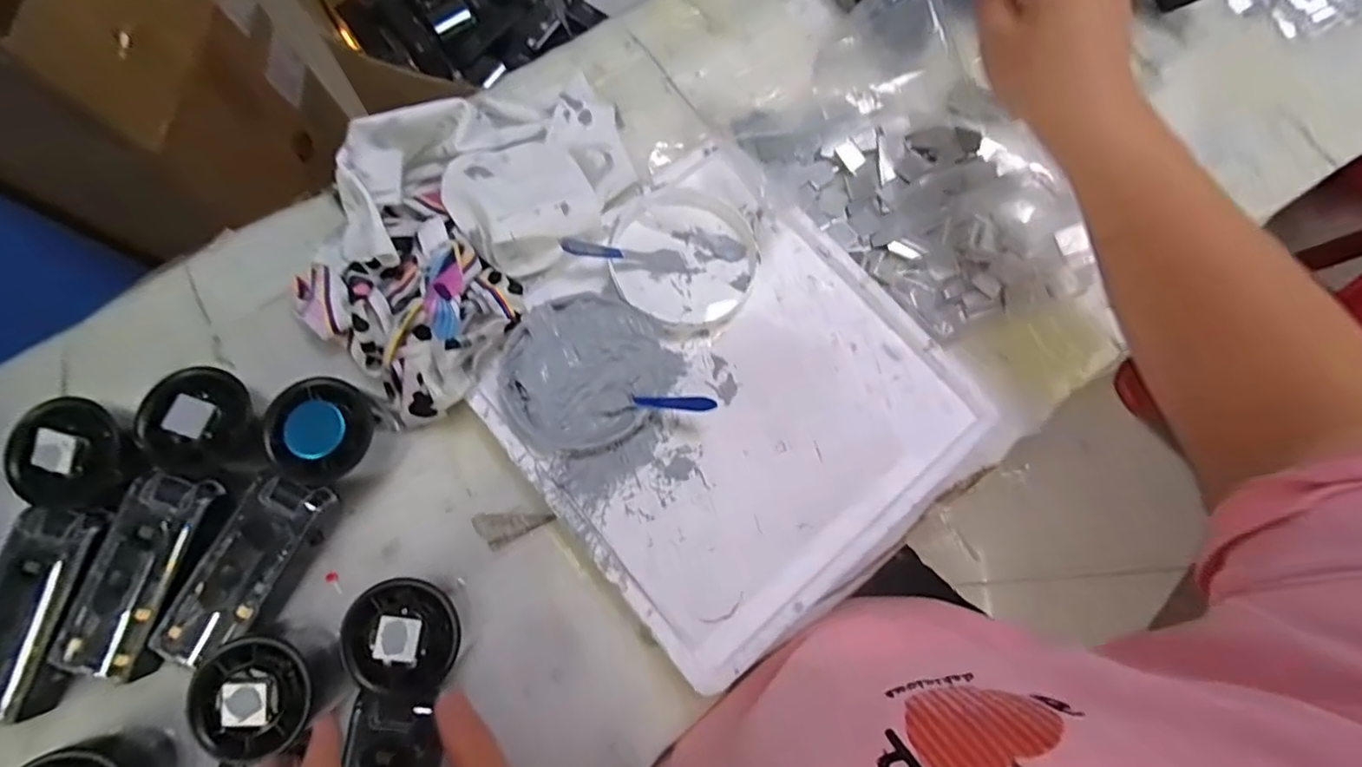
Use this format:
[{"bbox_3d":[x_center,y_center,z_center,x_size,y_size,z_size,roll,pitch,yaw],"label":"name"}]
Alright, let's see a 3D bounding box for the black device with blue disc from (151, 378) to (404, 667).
[{"bbox_3d":[-0.231,0.081,0.342,0.059,0.054,0.169,23,78,5],"label":"black device with blue disc"}]

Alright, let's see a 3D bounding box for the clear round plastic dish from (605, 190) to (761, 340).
[{"bbox_3d":[0.003,-0.085,0.398,0.095,0.017,0.106,-13,77,-4],"label":"clear round plastic dish"}]

